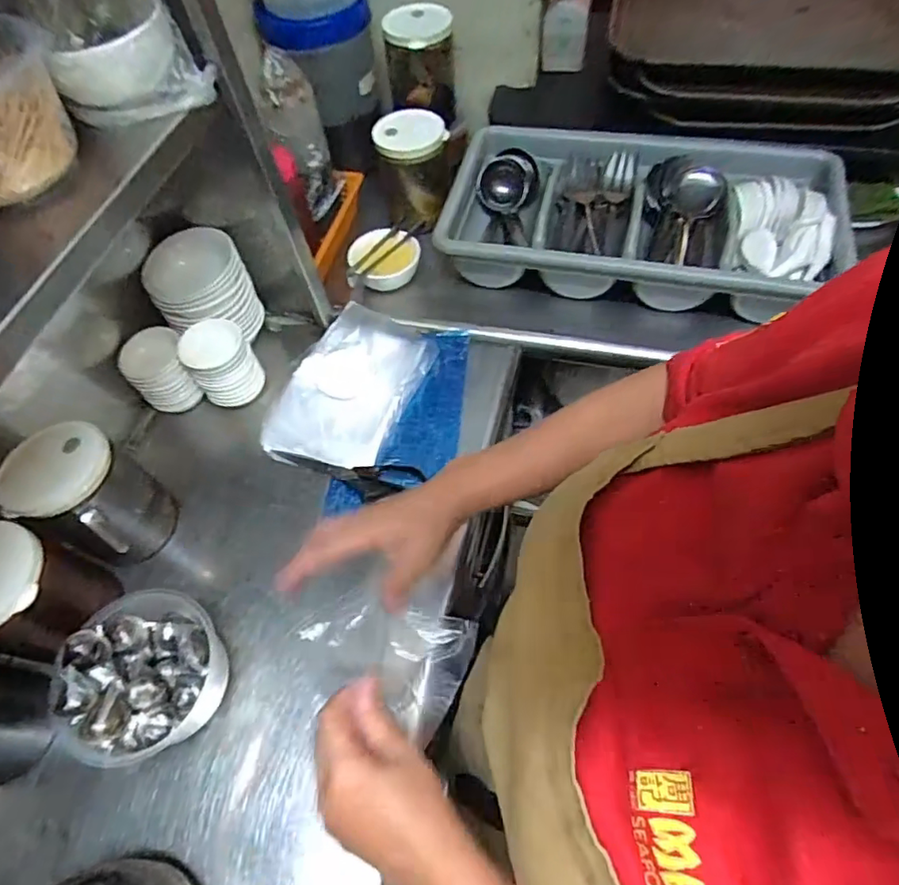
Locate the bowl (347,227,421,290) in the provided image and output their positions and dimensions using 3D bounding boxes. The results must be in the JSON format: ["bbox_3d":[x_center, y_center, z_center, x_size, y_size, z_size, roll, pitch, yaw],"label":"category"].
[{"bbox_3d":[-0.094,-0.260,0.788,0.103,0.054,0.087,-19,59,-7],"label":"bowl"}]

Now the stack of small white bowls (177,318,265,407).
[{"bbox_3d":[-0.276,-0.092,0.683,0.074,0.096,0.063,-32,61,-14],"label":"stack of small white bowls"}]

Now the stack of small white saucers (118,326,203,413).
[{"bbox_3d":[-0.347,-0.082,0.694,0.072,0.103,0.069,-14,58,-4],"label":"stack of small white saucers"}]

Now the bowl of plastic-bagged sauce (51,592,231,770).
[{"bbox_3d":[-0.272,0.216,0.509,0.122,0.098,0.137,19,62,16],"label":"bowl of plastic-bagged sauce"}]

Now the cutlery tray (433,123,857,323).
[{"bbox_3d":[0.259,-0.304,0.778,0.522,0.096,0.269,10,60,11],"label":"cutlery tray"}]

